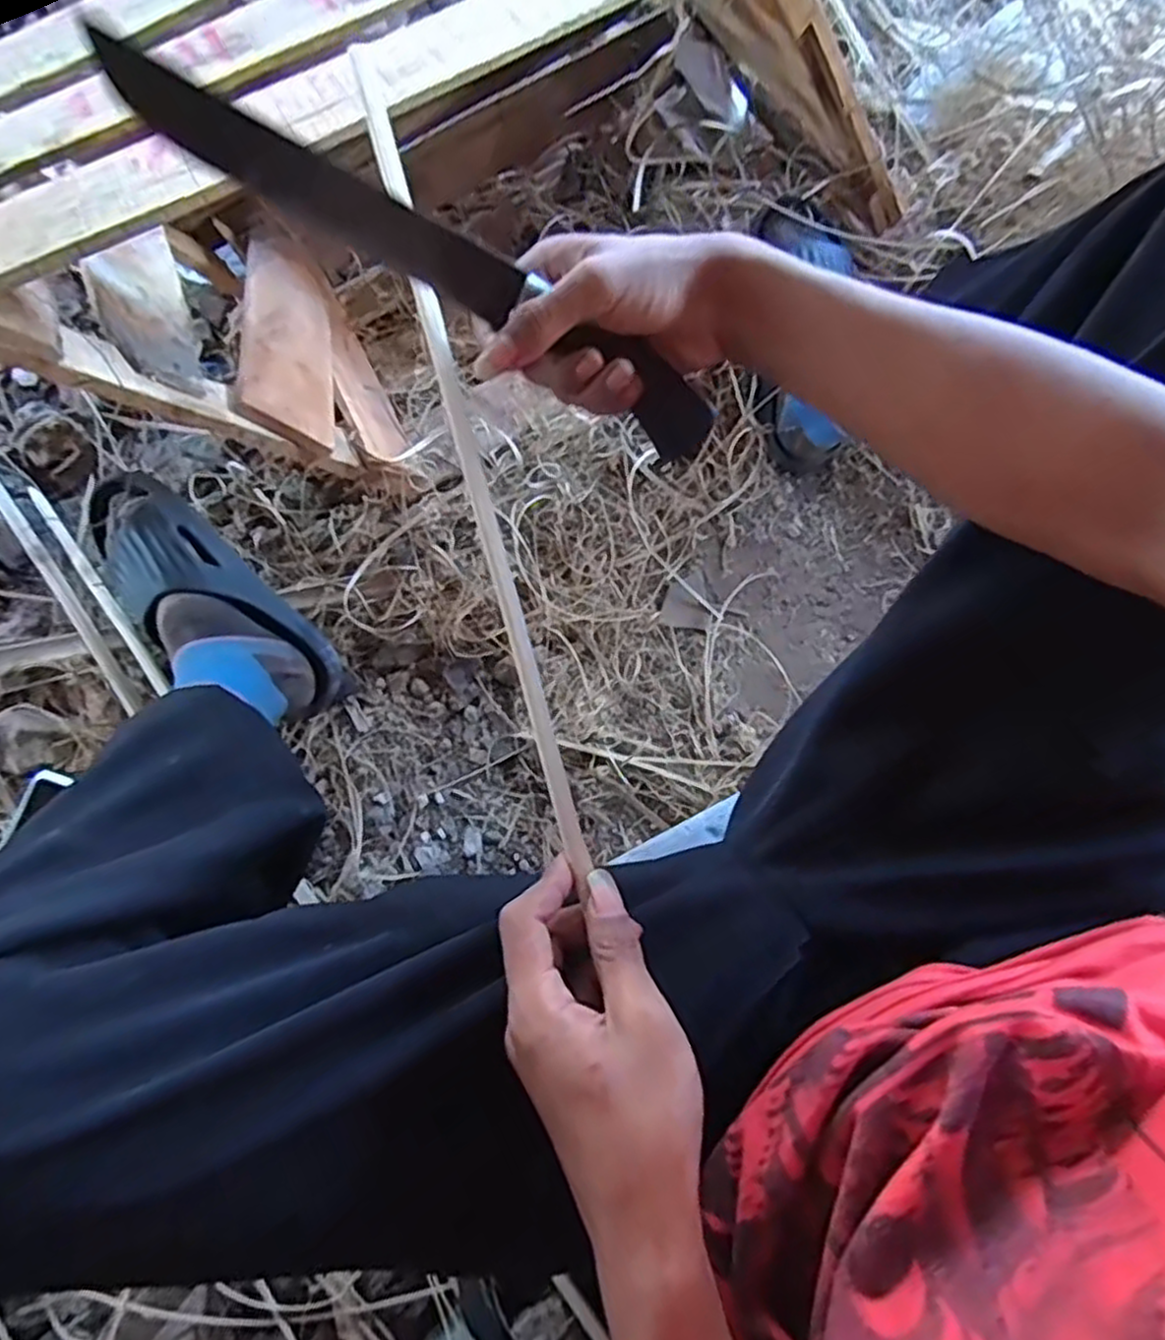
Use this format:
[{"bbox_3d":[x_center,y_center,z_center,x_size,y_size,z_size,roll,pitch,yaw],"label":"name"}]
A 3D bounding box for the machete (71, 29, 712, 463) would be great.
[{"bbox_3d":[-0.063,-0.185,0.351,0.292,0.034,0.020,23,26,-22],"label":"machete"}]

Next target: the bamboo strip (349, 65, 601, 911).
[{"bbox_3d":[-0.060,-0.119,0.368,0.012,0.012,0.436,-15,80,-5],"label":"bamboo strip"}]

